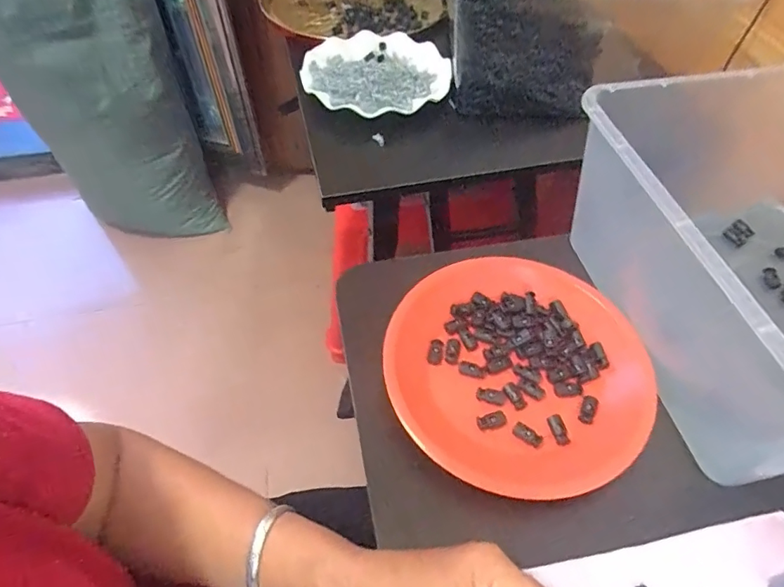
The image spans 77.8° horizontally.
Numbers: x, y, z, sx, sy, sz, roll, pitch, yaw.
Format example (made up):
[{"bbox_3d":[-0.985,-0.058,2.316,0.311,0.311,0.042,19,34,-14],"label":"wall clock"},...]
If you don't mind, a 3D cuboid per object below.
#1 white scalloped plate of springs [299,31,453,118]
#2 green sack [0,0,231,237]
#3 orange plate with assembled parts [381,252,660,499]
[{"bbox_3d":[-0.021,-0.283,0.619,0.182,0.018,0.180,0,53,0],"label":"white scalloped plate of springs"},{"bbox_3d":[-0.760,-0.510,1.310,0.380,0.733,0.388,-27,58,-19],"label":"green sack"},{"bbox_3d":[0.095,0.052,0.372,0.184,0.024,0.195,0,53,0],"label":"orange plate with assembled parts"}]

